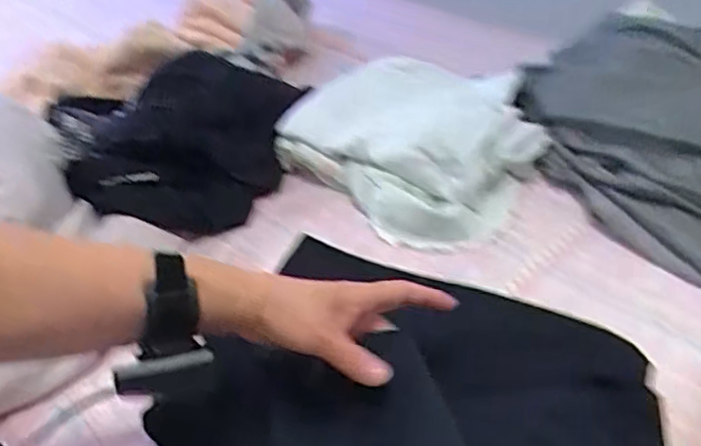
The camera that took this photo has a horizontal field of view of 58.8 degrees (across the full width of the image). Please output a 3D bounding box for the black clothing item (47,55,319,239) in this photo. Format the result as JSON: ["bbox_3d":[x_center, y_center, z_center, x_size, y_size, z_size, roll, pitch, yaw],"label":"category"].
[{"bbox_3d":[-0.219,-0.106,0.783,0.257,0.108,0.287,14,42,21],"label":"black clothing item"}]

